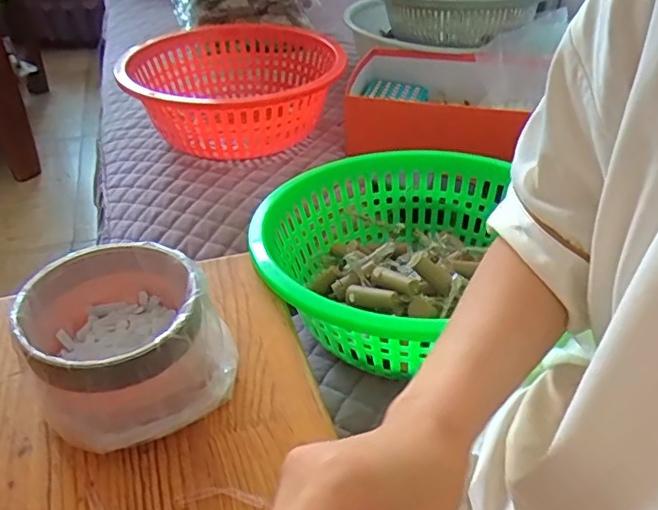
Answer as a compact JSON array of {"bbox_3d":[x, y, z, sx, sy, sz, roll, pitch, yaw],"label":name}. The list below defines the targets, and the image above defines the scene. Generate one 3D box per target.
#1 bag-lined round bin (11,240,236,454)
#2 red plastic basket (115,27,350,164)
[{"bbox_3d":[-0.141,0.062,0.403,0.117,0.090,0.119,1,38,-1],"label":"bag-lined round bin"},{"bbox_3d":[-0.145,-0.248,0.883,0.298,0.124,0.307,-5,38,-7],"label":"red plastic basket"}]

